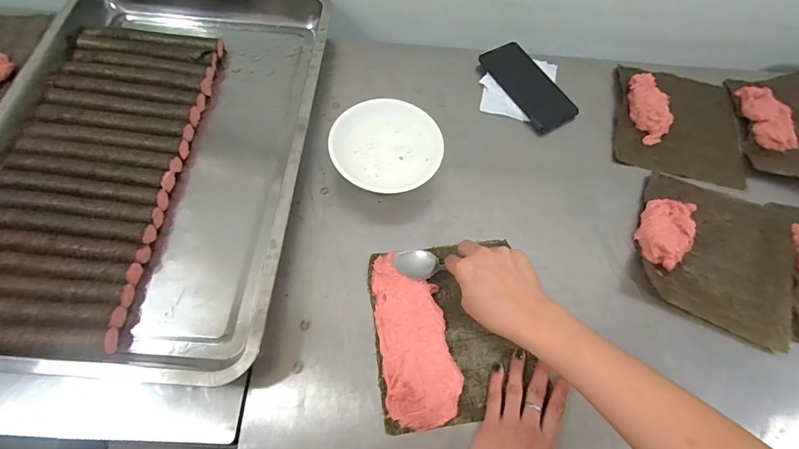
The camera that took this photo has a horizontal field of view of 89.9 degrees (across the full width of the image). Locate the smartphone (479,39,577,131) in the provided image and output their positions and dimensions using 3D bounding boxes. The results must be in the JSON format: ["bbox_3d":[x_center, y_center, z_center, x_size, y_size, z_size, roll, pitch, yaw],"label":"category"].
[{"bbox_3d":[0.205,-0.222,0.633,0.079,0.010,0.166,-28,69,-15],"label":"smartphone"}]

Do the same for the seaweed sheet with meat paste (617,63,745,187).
[{"bbox_3d":[0.430,-0.167,0.607,0.184,0.026,0.210,13,65,3],"label":"seaweed sheet with meat paste"}]

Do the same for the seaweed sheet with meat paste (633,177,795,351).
[{"bbox_3d":[0.406,0.030,0.512,0.184,0.031,0.203,22,66,7],"label":"seaweed sheet with meat paste"}]

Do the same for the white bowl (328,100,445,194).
[{"bbox_3d":[-0.017,-0.097,0.534,0.140,0.052,0.130,1,65,-3],"label":"white bowl"}]

